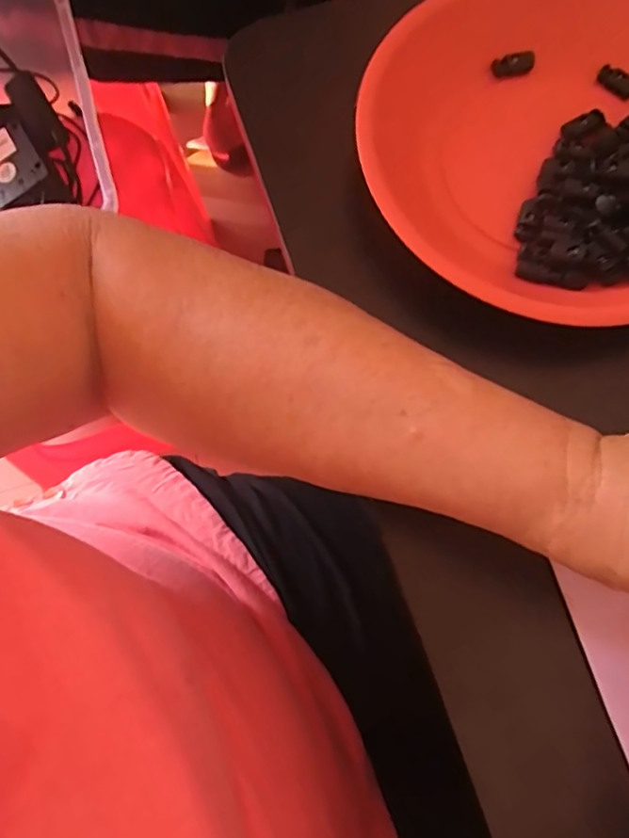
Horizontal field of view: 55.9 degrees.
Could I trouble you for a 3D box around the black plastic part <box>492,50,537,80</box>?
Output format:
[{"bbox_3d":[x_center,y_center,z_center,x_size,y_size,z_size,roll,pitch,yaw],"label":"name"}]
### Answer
[{"bbox_3d":[0.105,-0.187,0.313,0.022,0.004,0.012,-7,115,-1],"label":"black plastic part"}]

